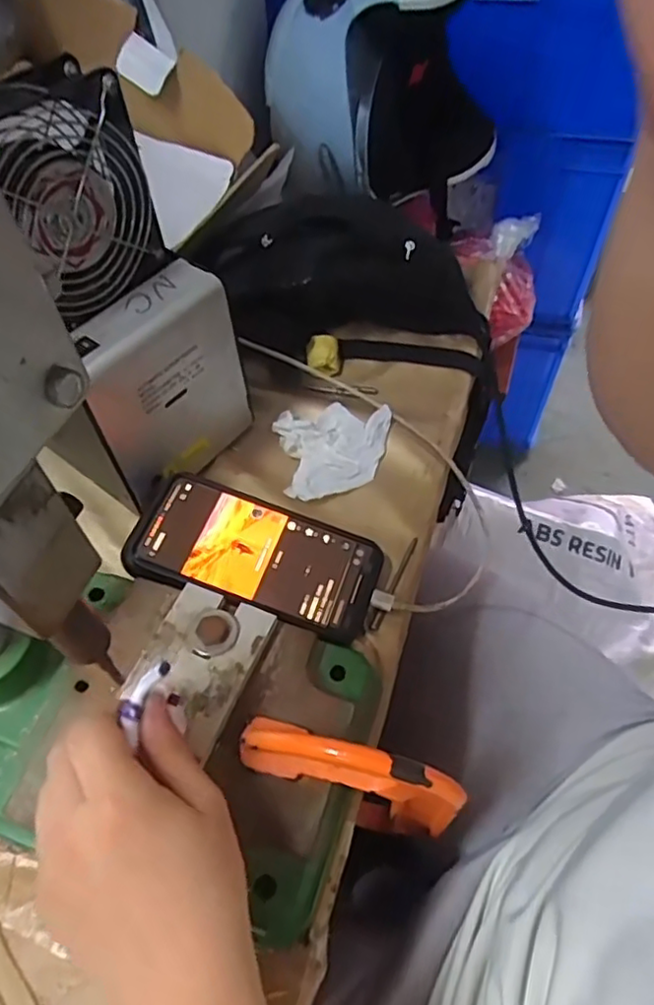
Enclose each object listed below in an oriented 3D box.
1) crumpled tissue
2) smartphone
[{"bbox_3d":[0.007,-0.043,0.501,0.089,0.021,0.082,-4,54,-1],"label":"crumpled tissue"},{"bbox_3d":[-0.051,0.037,0.434,0.169,0.017,0.085,23,61,5],"label":"smartphone"}]

